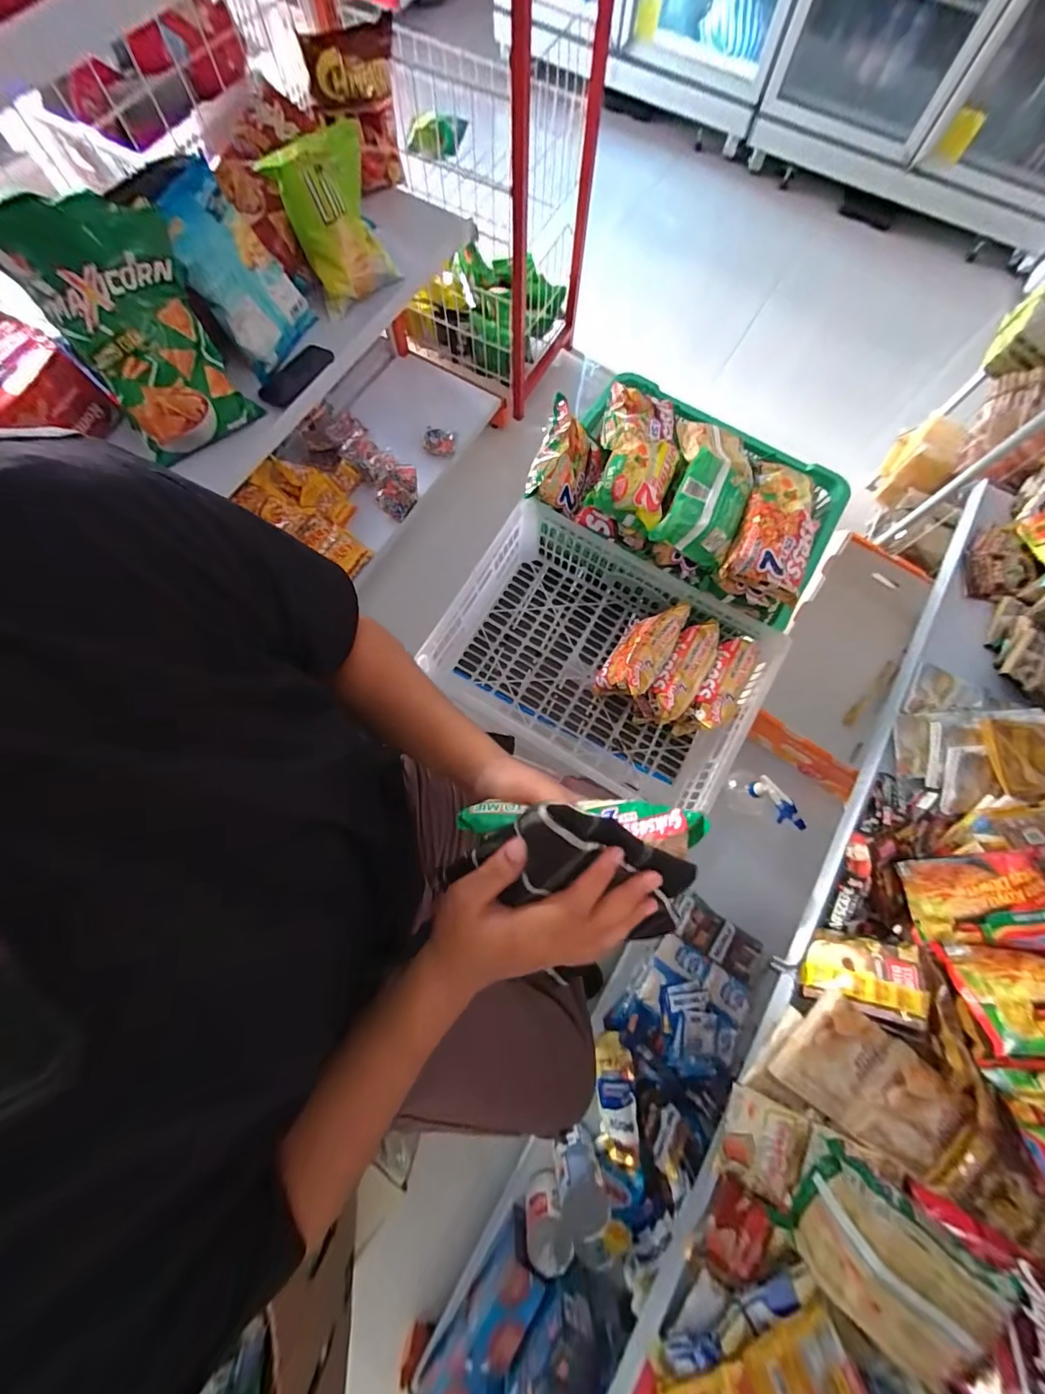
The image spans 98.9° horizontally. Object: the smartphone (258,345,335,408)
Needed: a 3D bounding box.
[{"bbox_3d":[-0.396,-0.567,0.789,0.074,0.011,0.139,37,83,15],"label":"smartphone"}]

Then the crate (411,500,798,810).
[{"bbox_3d":[0.125,-0.063,0.691,0.433,0.145,0.267,29,76,6],"label":"crate"}]

